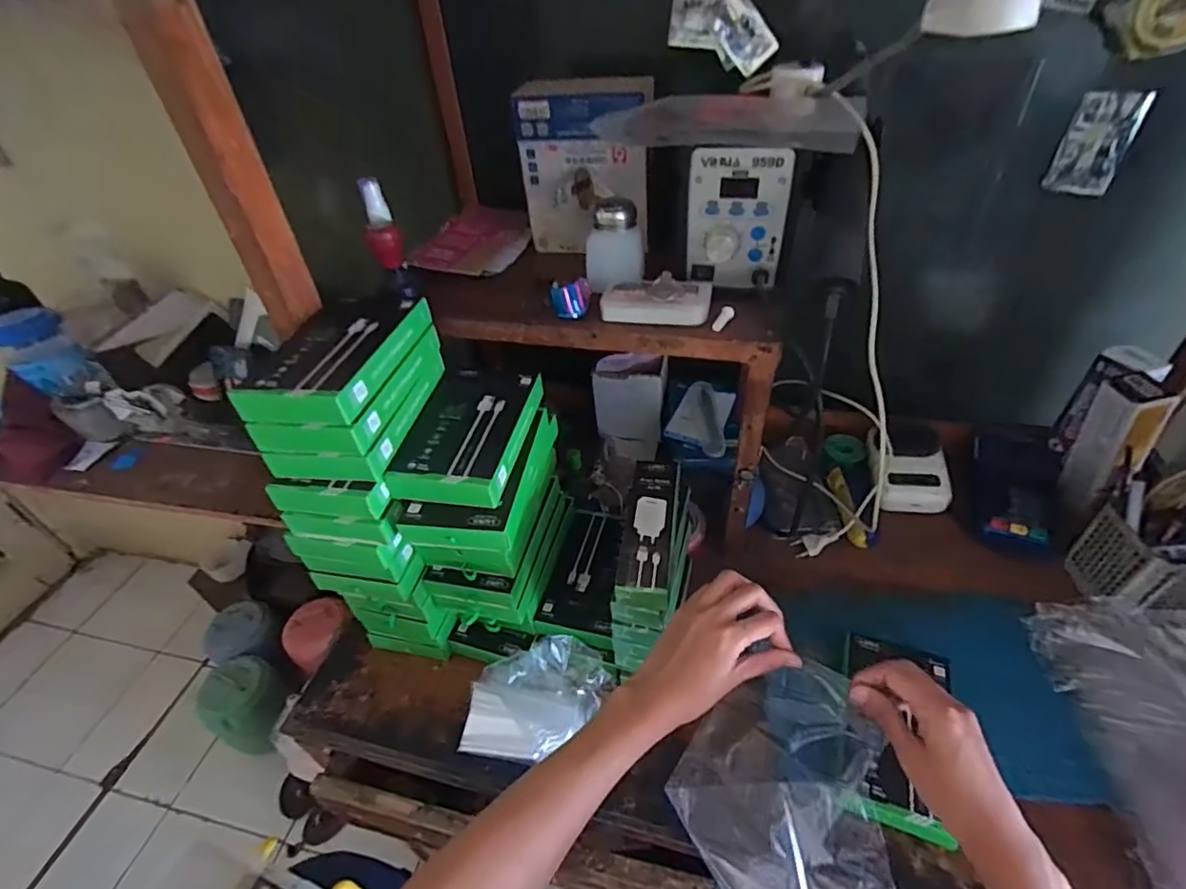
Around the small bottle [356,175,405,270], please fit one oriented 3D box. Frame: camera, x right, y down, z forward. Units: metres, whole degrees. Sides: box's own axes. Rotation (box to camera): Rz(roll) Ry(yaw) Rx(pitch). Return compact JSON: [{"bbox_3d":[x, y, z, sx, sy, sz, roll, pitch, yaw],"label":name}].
[{"bbox_3d":[-0.204,-0.214,0.529,0.031,0.032,0.084,-17,87,-10],"label":"small bottle"}]

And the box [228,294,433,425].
[{"bbox_3d":[-0.208,-0.077,0.456,0.088,0.030,0.161,3,43,11],"label":"box"}]

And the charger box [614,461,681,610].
[{"bbox_3d":[0.056,0.077,0.521,0.046,0.026,0.162,3,43,11],"label":"charger box"}]

